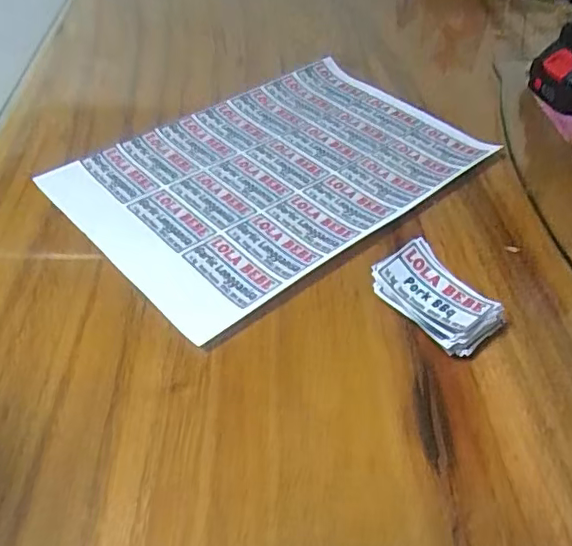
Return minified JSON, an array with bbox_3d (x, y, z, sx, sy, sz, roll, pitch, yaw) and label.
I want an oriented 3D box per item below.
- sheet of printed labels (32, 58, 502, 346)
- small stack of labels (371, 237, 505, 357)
[{"bbox_3d":[-0.009,-0.086,0.472,0.316,0.011,0.209,-32,55,-29],"label":"sheet of printed labels"},{"bbox_3d":[0.095,0.016,0.361,0.043,0.031,0.074,-27,53,-26],"label":"small stack of labels"}]

